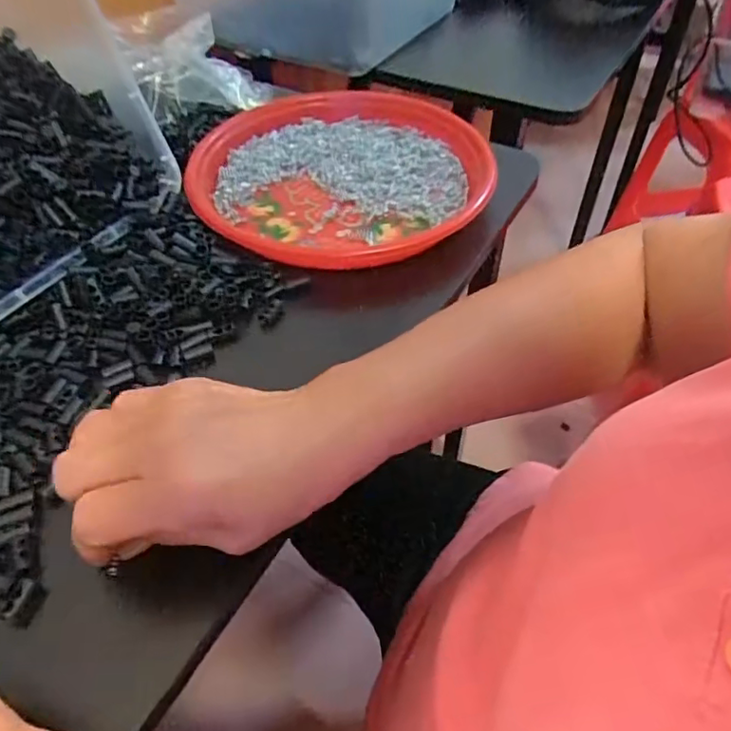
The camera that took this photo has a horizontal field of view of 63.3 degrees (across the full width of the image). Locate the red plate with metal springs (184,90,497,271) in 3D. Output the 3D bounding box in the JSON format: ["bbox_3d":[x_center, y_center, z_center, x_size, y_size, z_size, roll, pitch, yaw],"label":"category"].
[{"bbox_3d":[-0.019,-0.161,0.486,0.234,0.025,0.225,1,49,1],"label":"red plate with metal springs"}]

